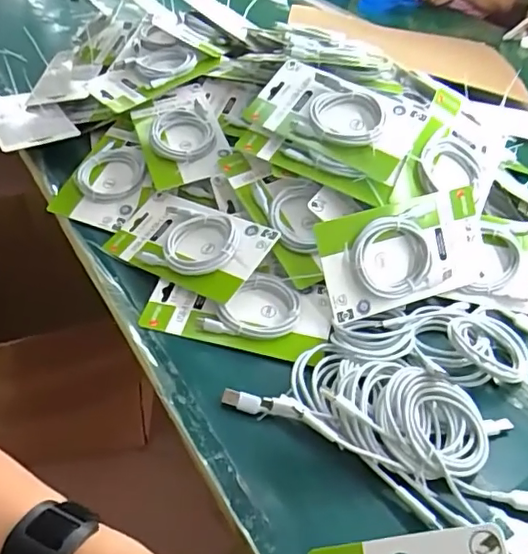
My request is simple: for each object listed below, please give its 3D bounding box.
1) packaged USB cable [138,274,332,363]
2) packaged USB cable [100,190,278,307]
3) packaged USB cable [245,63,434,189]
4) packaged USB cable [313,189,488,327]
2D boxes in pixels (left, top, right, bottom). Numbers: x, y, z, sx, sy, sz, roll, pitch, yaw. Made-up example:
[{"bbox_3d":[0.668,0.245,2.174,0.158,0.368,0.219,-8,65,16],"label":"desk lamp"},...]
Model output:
[{"bbox_3d":[-0.027,0.031,0.544,0.178,0.025,0.086,11,40,5],"label":"packaged USB cable"},{"bbox_3d":[-0.083,-0.039,0.591,0.177,0.014,0.098,22,63,30],"label":"packaged USB cable"},{"bbox_3d":[0.075,-0.177,0.606,0.178,0.020,0.095,28,77,18],"label":"packaged USB cable"},{"bbox_3d":[0.144,-0.023,0.556,0.180,0.101,0.021,-15,7,-17],"label":"packaged USB cable"}]

